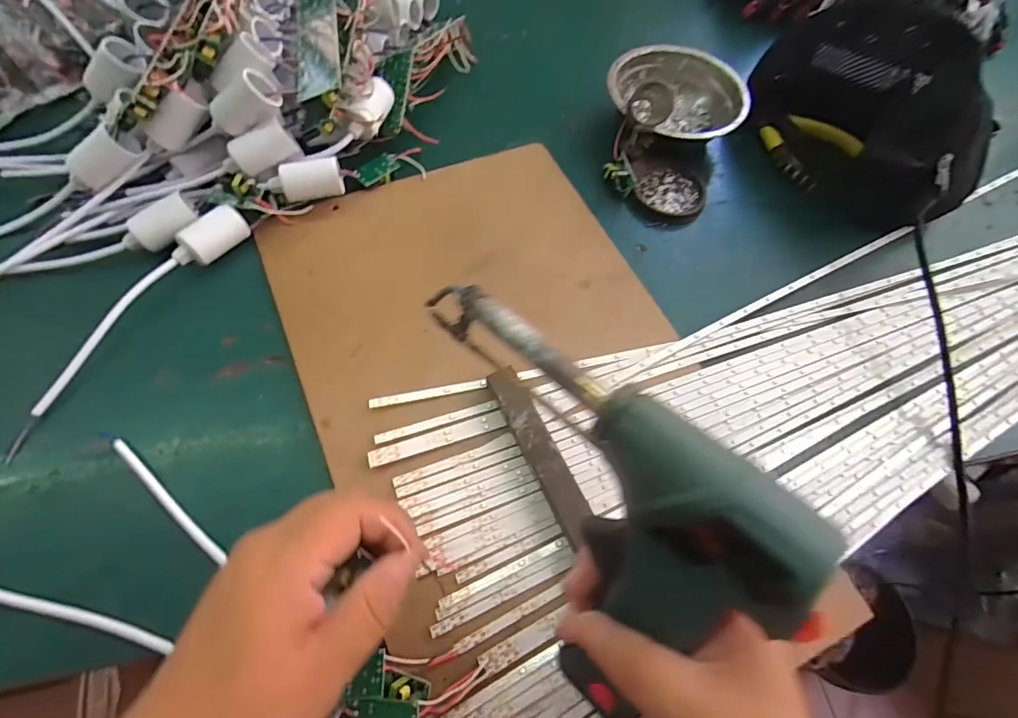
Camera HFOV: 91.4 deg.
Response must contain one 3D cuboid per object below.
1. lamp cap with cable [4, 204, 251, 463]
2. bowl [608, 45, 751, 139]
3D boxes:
[{"bbox_3d":[-0.261,-0.031,0.339,0.024,0.030,0.206,29,64,12],"label":"lamp cap with cable"},{"bbox_3d":[0.157,-0.243,0.474,0.123,0.042,0.123,1,62,-3],"label":"bowl"}]

